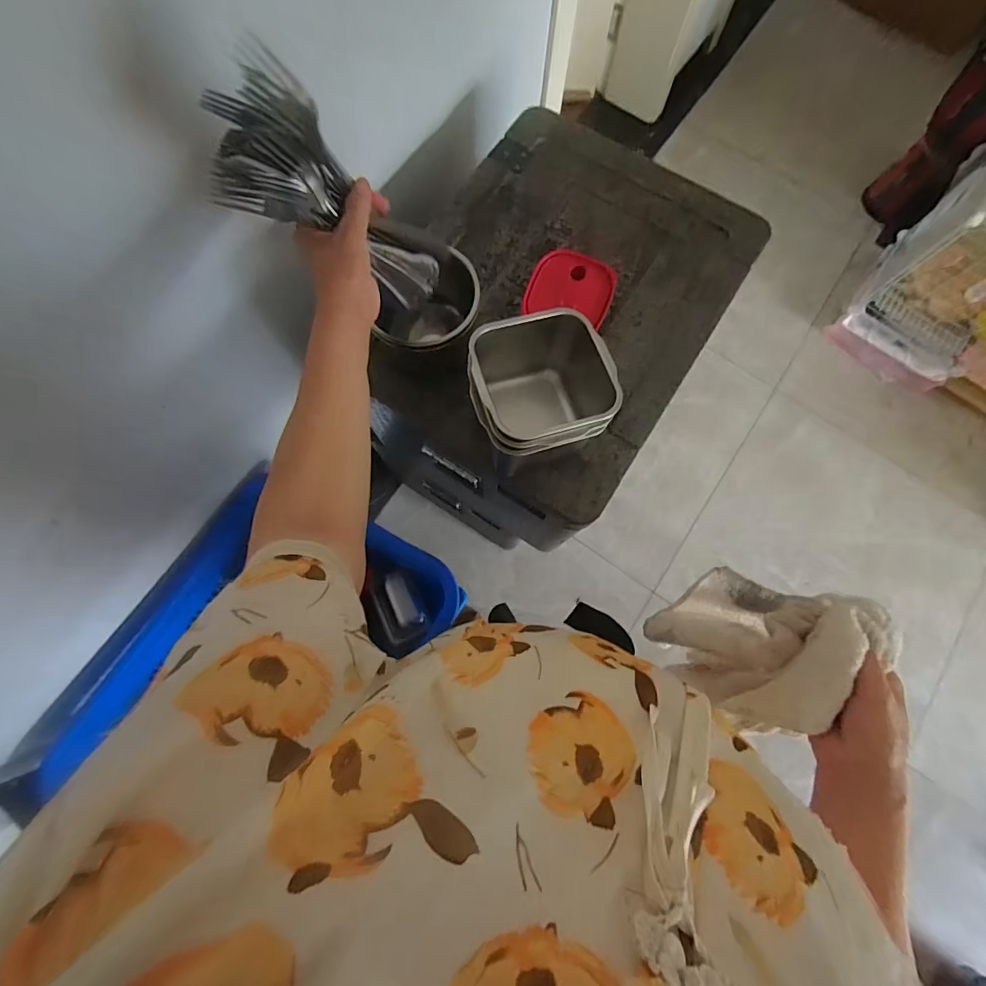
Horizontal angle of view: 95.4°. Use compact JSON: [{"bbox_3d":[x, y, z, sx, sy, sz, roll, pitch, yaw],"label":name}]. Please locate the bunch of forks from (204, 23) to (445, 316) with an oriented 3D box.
[{"bbox_3d":[-0.145,-0.251,0.403,0.082,0.211,0.073,3,76,36],"label":"bunch of forks"}]

